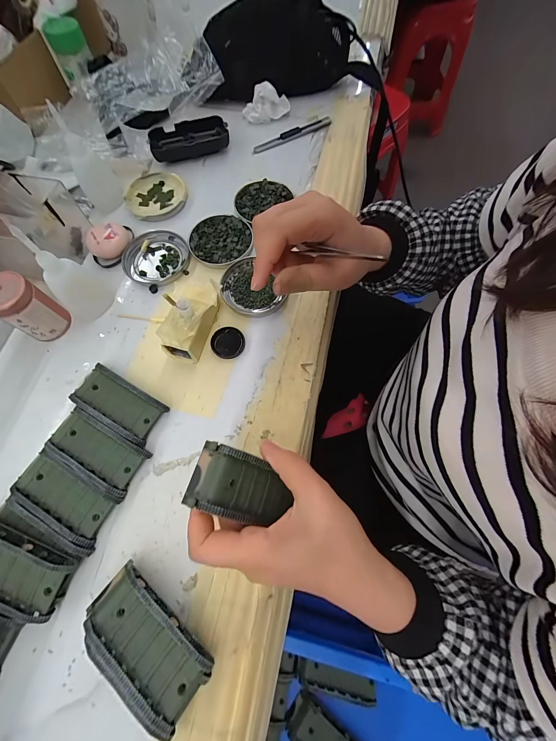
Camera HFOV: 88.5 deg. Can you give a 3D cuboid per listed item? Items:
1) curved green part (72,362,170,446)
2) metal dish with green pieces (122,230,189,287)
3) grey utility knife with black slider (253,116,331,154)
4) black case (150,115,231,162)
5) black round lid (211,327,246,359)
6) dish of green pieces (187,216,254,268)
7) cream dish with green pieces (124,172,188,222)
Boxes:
[{"bbox_3d":[-0.157,0.032,0.283,0.089,0.017,0.043,29,72,10],"label":"curved green part"},{"bbox_3d":[-0.149,-0.139,0.350,0.073,0.009,0.079,0,70,0],"label":"metal dish with green pieces"},{"bbox_3d":[0.024,-0.352,0.424,0.131,0.004,0.016,-31,73,-11],"label":"grey utility knife with black slider"},{"bbox_3d":[-0.128,-0.332,0.412,0.108,0.023,0.052,-20,71,-7],"label":"black case"},{"bbox_3d":[-0.054,-0.031,0.310,0.035,0.009,0.035,0,70,0],"label":"black round lid"},{"bbox_3d":[-0.071,-0.161,0.355,0.076,0.011,0.073,0,70,0],"label":"dish of green pieces"},{"bbox_3d":[-0.165,-0.237,0.387,0.078,0.013,0.079,0,70,0],"label":"cream dish with green pieces"}]

